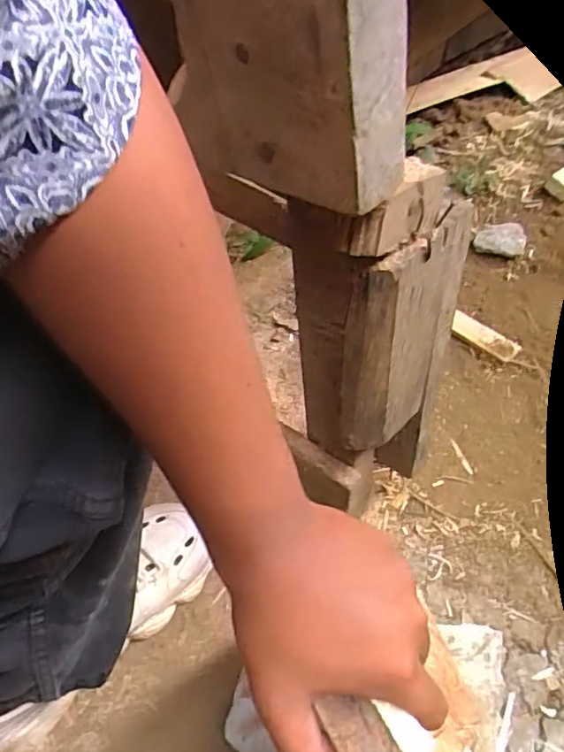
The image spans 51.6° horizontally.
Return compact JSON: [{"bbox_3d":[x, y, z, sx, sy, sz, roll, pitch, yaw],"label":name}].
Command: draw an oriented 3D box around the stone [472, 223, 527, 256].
[{"bbox_3d":[0.354,-0.219,0.950,0.080,0.035,0.059,15,59,11],"label":"stone"}]

